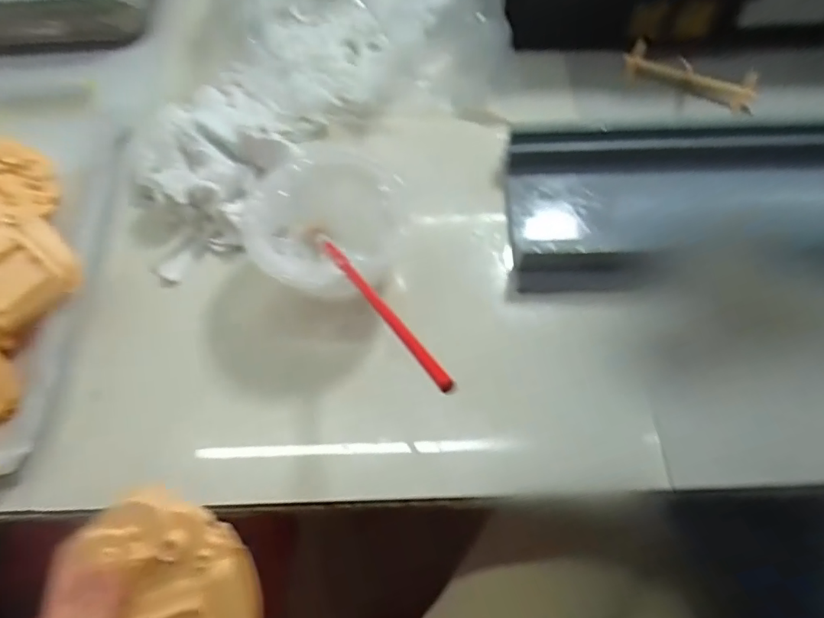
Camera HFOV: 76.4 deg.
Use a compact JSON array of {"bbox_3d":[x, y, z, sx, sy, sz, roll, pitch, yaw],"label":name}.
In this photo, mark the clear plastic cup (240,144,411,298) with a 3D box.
[{"bbox_3d":[-0.059,-0.058,0.382,0.106,0.055,0.121,-5,63,0],"label":"clear plastic cup"}]

